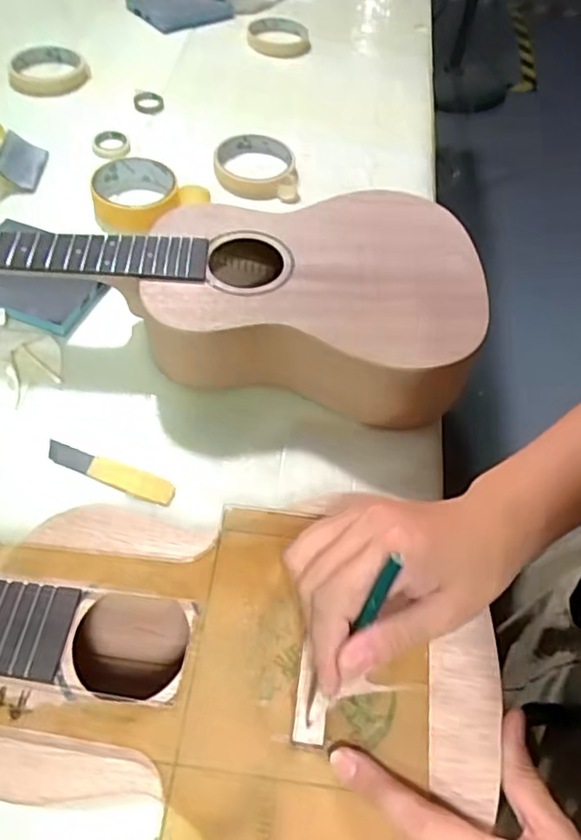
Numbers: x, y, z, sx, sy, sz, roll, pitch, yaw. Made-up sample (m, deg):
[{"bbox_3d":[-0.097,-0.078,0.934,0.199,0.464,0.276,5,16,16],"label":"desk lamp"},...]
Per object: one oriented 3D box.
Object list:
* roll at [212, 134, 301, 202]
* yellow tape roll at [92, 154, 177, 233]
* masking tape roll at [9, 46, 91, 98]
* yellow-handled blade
[{"bbox_3d":[-0.037,-0.271,0.676,0.086,0.021,0.094,-2,55,-7],"label":"roll"},{"bbox_3d":[-0.153,-0.223,0.626,0.079,0.028,0.090,-4,55,-8],"label":"yellow tape roll"},{"bbox_3d":[-0.290,-0.419,0.759,0.089,0.017,0.096,-13,57,-12],"label":"masking tape roll"},{"bbox_3d":[-0.132,0.039,0.460,0.100,0.006,0.020,20,55,9],"label":"yellow-handled blade"}]

